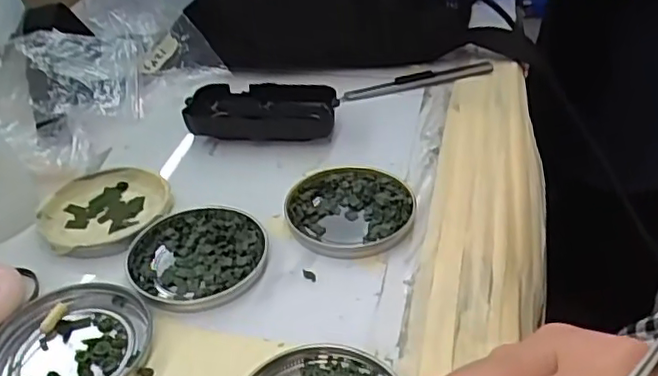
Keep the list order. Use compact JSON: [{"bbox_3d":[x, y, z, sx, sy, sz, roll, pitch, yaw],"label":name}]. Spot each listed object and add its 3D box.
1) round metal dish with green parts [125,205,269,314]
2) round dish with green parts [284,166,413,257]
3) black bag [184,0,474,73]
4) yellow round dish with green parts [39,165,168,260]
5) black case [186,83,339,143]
[{"bbox_3d":[-0.075,0.039,0.363,0.077,0.009,0.078,-2,37,2],"label":"round metal dish with green parts"},{"bbox_3d":[0.013,0.011,0.391,0.076,0.009,0.078,-2,37,2],"label":"round dish with green parts"},{"bbox_3d":[-0.002,-0.163,0.548,0.242,0.096,0.040,1,38,7],"label":"black bag"},{"bbox_3d":[-0.144,0.014,0.404,0.073,0.011,0.082,17,42,25],"label":"yellow round dish with green parts"},{"bbox_3d":[-0.050,-0.058,0.474,0.109,0.022,0.049,0,37,5],"label":"black case"}]

